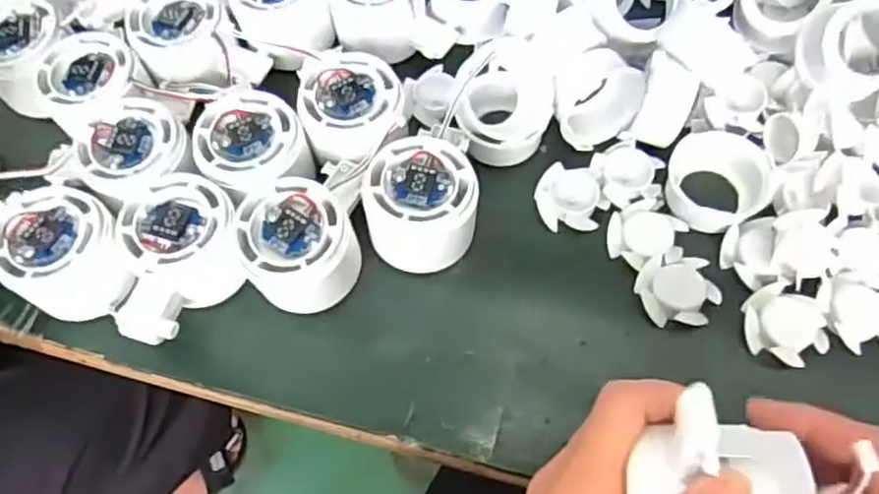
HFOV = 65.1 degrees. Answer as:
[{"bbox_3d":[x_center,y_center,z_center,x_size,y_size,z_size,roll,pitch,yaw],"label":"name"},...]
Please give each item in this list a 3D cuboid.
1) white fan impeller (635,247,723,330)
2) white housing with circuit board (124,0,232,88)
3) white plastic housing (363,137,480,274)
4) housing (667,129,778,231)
[{"bbox_3d":[0.125,0.022,0.361,0.040,0.011,0.040,-1,66,2],"label":"white fan impeller"},{"bbox_3d":[-0.156,-0.130,0.419,0.052,0.032,0.058,-9,66,-1],"label":"white housing with circuit board"},{"bbox_3d":[-0.006,-0.022,0.368,0.062,0.047,0.062,-13,66,-3],"label":"white plastic housing"},{"bbox_3d":[0.155,-0.036,0.389,0.055,0.021,0.058,-1,66,2],"label":"housing"}]

